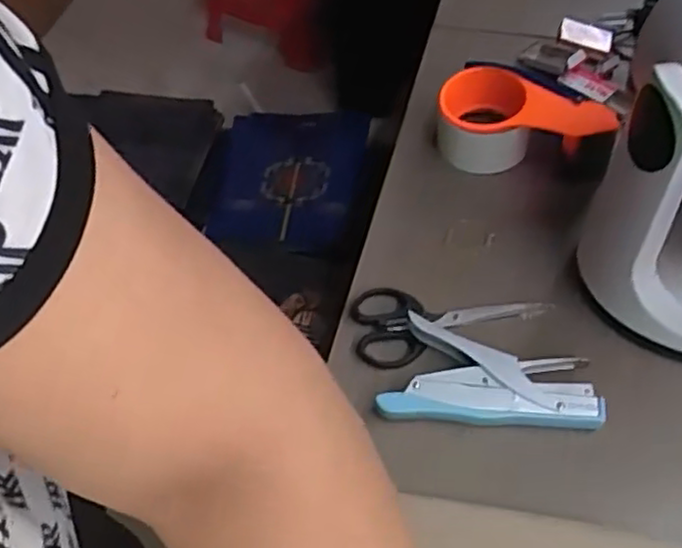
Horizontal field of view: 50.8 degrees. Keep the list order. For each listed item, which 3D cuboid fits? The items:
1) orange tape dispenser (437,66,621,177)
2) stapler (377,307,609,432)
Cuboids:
[{"bbox_3d":[0.156,-0.132,0.634,0.147,0.059,0.071,11,54,9],"label":"orange tape dispenser"},{"bbox_3d":[0.103,0.069,0.504,0.144,0.025,0.070,3,53,4],"label":"stapler"}]

